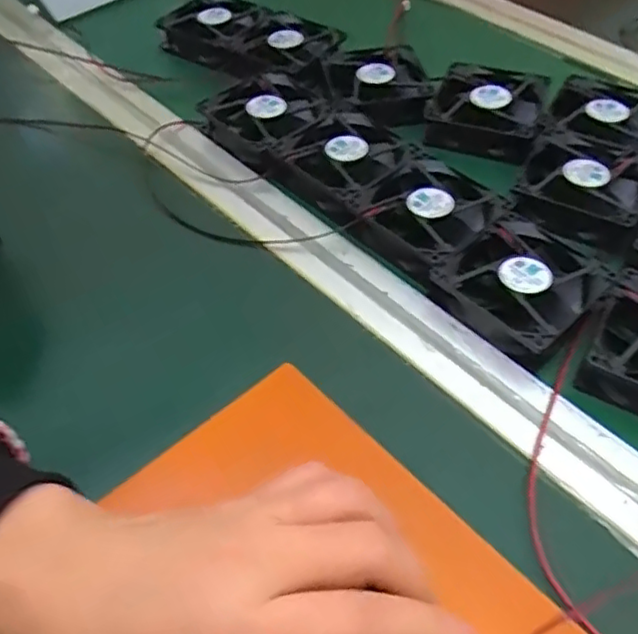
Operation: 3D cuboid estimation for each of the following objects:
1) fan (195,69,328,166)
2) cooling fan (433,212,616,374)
[{"bbox_3d":[-0.033,-0.153,0.507,0.088,0.031,0.084,-31,58,-25],"label":"fan"},{"bbox_3d":[0.123,-0.018,0.390,0.084,0.026,0.079,-36,60,-28],"label":"cooling fan"}]

